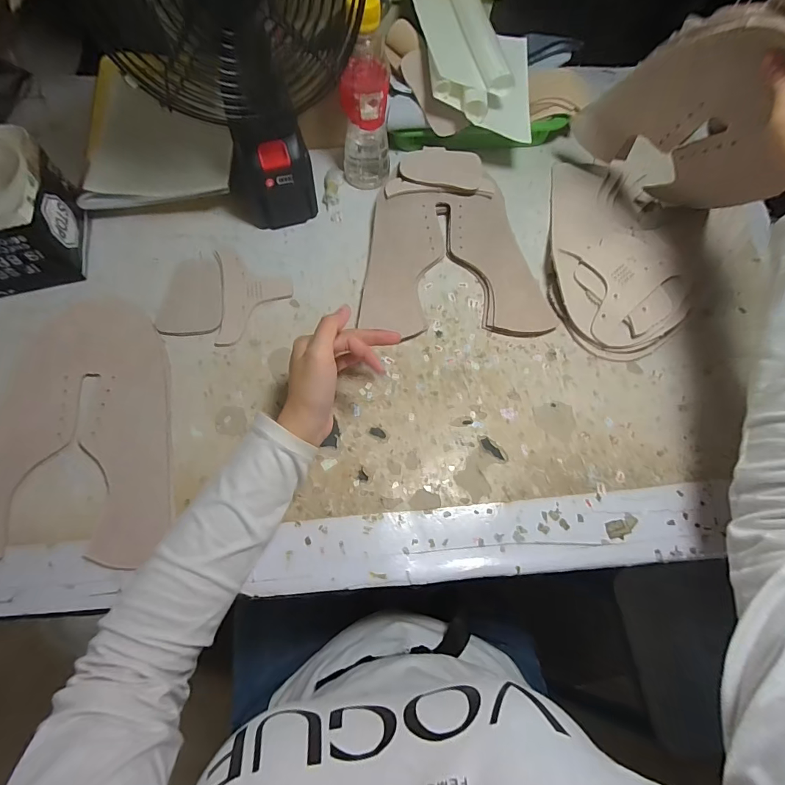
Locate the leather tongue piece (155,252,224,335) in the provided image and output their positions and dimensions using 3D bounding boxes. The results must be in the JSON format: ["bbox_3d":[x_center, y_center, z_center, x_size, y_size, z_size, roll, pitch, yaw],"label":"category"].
[{"bbox_3d":[-0.225,-0.112,0.465,0.066,0.004,0.103,-2,68,-2],"label":"leather tongue piece"}]

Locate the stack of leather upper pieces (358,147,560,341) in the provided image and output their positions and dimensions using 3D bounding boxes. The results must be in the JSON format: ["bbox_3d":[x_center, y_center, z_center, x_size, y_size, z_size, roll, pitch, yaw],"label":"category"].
[{"bbox_3d":[0.066,-0.182,0.489,0.211,0.034,0.250,-3,68,-3],"label":"stack of leather upper pieces"}]

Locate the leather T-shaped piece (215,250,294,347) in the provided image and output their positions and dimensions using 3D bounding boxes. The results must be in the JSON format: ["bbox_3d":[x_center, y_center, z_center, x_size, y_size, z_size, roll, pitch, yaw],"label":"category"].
[{"bbox_3d":[-0.157,-0.114,0.470,0.082,0.005,0.124,-7,68,-5],"label":"leather T-shaped piece"}]

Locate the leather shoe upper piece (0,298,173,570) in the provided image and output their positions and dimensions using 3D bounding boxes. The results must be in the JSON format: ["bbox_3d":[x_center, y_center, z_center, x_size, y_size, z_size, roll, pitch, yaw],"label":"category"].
[{"bbox_3d":[-0.304,0.024,0.403,0.193,0.009,0.268,0,68,-2],"label":"leather shoe upper piece"}]

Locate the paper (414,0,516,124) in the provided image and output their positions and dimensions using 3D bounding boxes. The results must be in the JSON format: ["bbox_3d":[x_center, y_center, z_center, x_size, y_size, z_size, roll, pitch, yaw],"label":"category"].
[{"bbox_3d":[0.079,-0.432,0.505,0.091,0.040,0.222,-8,68,-5],"label":"paper"}]

